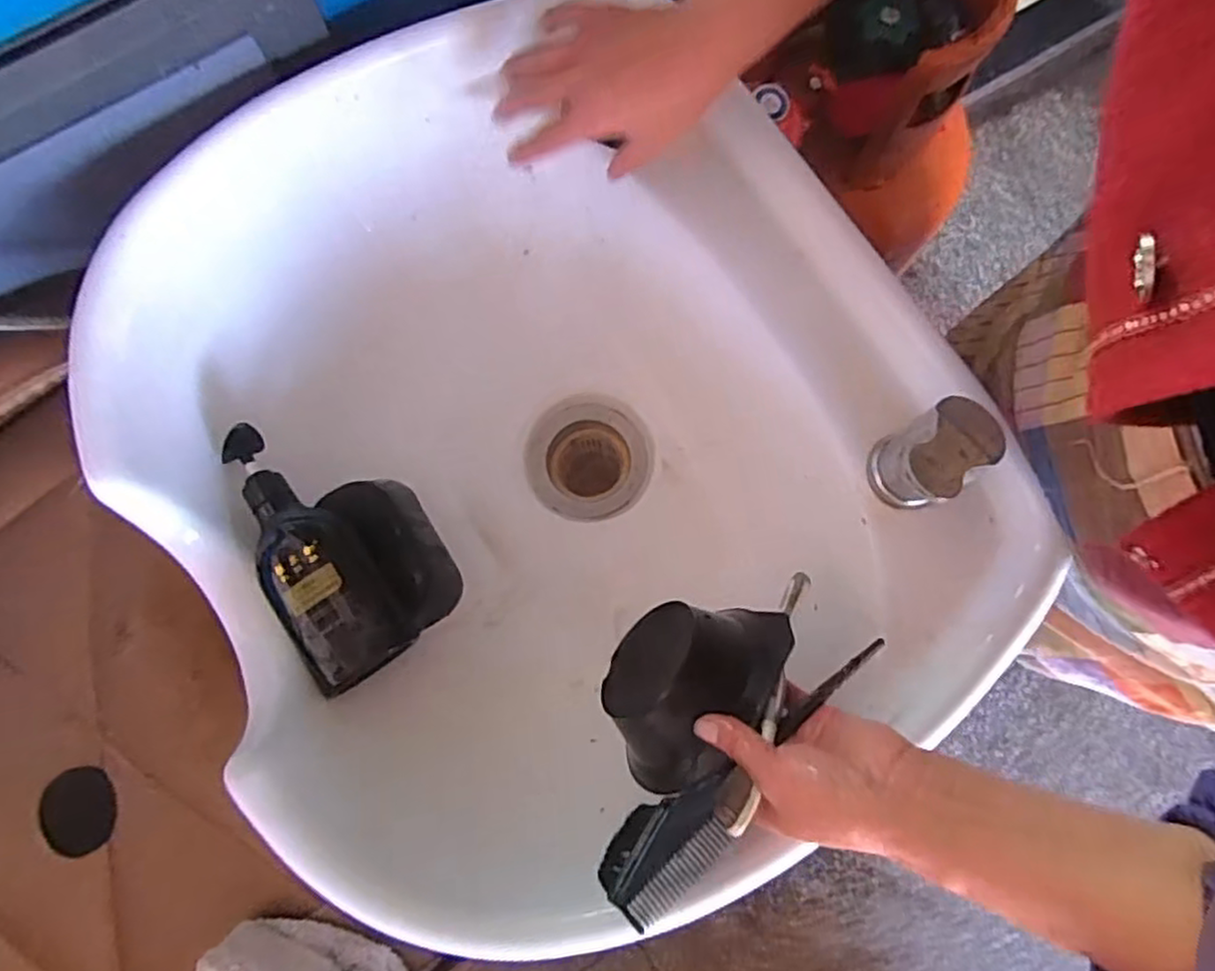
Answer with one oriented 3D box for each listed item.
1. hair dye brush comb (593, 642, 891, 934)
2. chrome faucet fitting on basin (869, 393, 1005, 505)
[{"bbox_3d":[0.074,0.154,0.393,0.201,0.008,0.050,-42,37,-19],"label":"hair dye brush comb"},{"bbox_3d":[0.180,-0.014,0.407,0.057,0.117,0.052,0,79,-1],"label":"chrome faucet fitting on basin"}]

